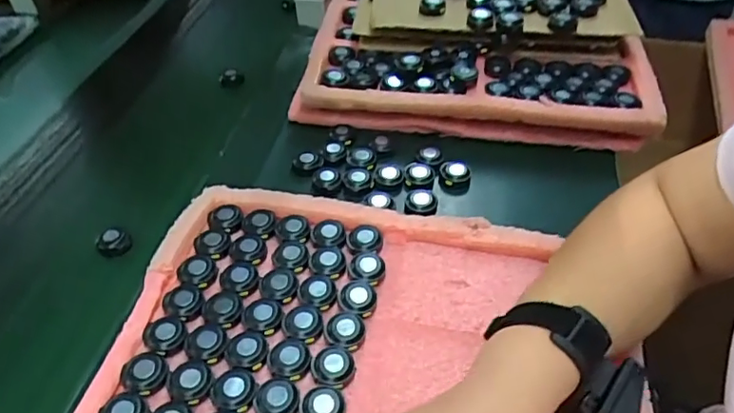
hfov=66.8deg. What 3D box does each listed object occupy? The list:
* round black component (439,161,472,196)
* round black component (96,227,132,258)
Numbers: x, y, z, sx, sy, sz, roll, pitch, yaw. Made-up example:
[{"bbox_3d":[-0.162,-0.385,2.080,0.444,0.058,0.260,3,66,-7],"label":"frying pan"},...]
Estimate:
[{"bbox_3d":[0.087,-0.030,0.558,0.030,0.022,0.032,2,45,-2],"label":"round black component"},{"bbox_3d":[-0.234,0.032,0.512,0.029,0.017,0.026,-24,48,-20],"label":"round black component"}]

